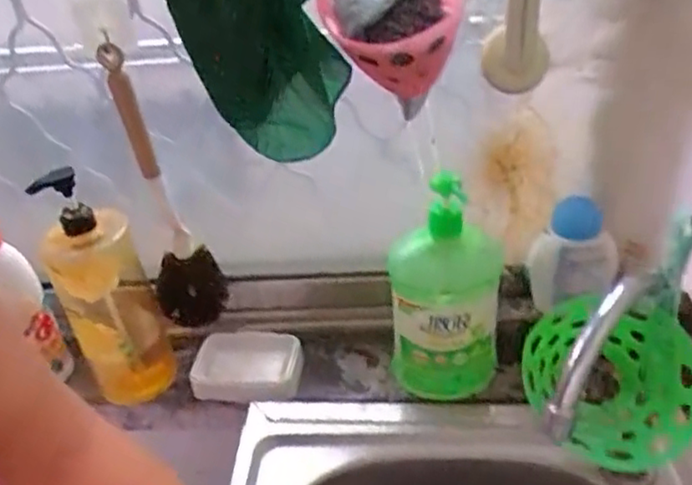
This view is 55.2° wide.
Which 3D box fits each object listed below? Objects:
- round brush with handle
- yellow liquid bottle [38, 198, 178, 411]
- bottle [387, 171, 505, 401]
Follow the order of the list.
[{"bbox_3d":[-0.200,-0.045,0.730,0.081,0.329,0.059,-17,38,-15],"label":"round brush with handle"},{"bbox_3d":[-0.267,0.073,0.759,0.096,0.242,0.083,-21,39,-19],"label":"yellow liquid bottle"},{"bbox_3d":[0.106,0.047,0.716,0.117,0.242,0.079,-4,36,2],"label":"bottle"}]

